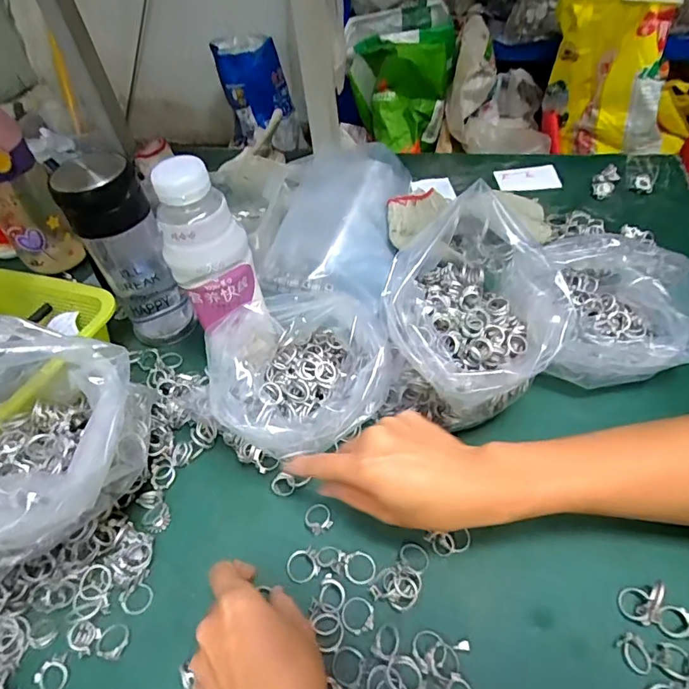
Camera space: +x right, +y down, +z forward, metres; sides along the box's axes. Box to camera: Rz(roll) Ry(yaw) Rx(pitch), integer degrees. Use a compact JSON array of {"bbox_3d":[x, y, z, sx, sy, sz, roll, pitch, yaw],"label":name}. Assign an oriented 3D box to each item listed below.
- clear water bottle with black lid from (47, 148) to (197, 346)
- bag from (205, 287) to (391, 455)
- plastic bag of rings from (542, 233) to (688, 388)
[{"bbox_3d":[-0.200,-0.083,0.471,0.066,0.187,0.056,-27,50,-17],"label":"clear water bottle with black lid"},{"bbox_3d":[-0.038,0.024,0.411,0.144,0.074,0.143,-23,49,-14],"label":"bag"},{"bbox_3d":[0.239,-0.035,0.433,0.121,0.057,0.142,3,48,10],"label":"plastic bag of rings"}]

